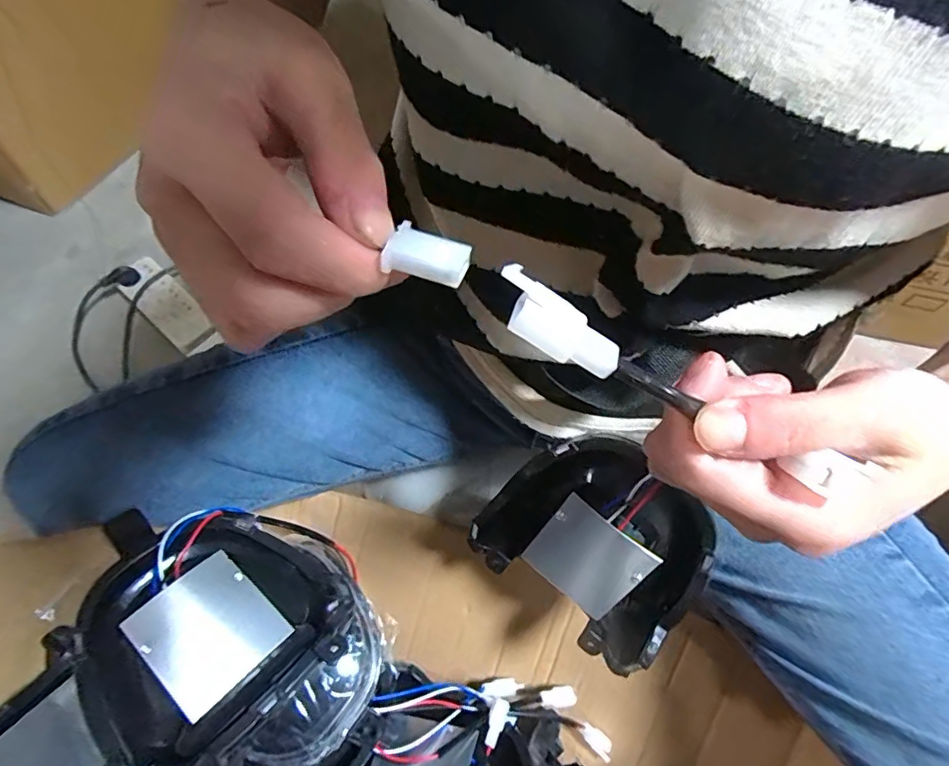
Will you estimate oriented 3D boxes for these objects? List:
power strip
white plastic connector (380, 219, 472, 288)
[{"bbox_3d":[-0.530,-0.134,0.916,0.239,0.033,0.076,37,67,19],"label":"power strip"},{"bbox_3d":[-0.011,-0.032,0.133,0.020,0.006,0.012,14,61,8],"label":"white plastic connector"}]

